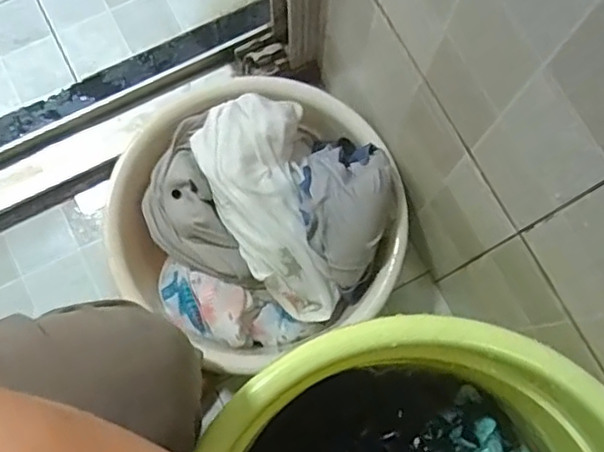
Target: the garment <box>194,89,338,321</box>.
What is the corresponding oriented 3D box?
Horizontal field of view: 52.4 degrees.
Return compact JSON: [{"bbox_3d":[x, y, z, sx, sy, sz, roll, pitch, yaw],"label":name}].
[{"bbox_3d":[-0.030,-0.017,0.644,0.110,0.046,0.242,-20,89,-6],"label":"garment"}]

